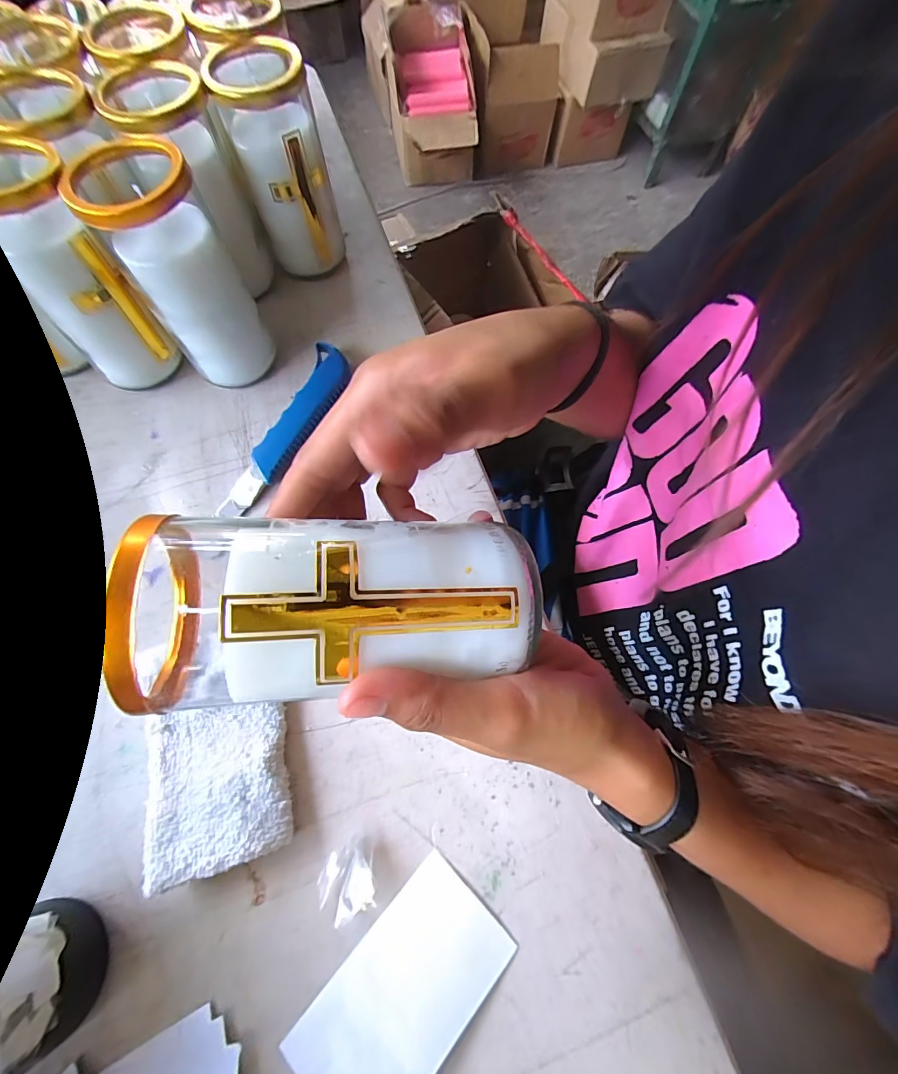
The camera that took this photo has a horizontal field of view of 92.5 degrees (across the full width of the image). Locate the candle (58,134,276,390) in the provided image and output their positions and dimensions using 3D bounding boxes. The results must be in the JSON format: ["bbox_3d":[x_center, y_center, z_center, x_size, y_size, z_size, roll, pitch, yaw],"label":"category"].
[{"bbox_3d":[-0.182,-0.179,0.305,0.066,0.141,0.070,-26,72,-13],"label":"candle"}]

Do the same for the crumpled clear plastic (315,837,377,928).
[{"bbox_3d":[-0.054,0.182,0.227,0.028,0.013,0.029,-25,71,-12],"label":"crumpled clear plastic"}]

